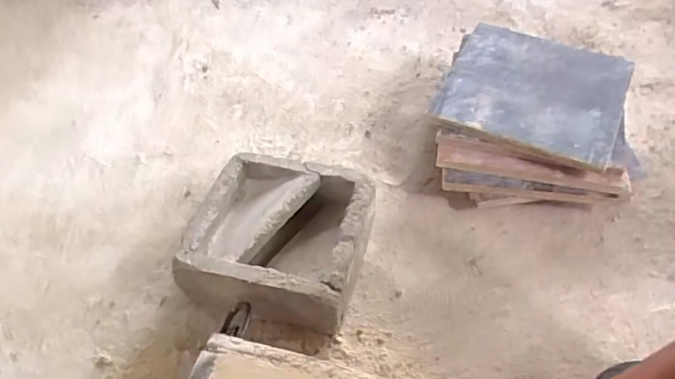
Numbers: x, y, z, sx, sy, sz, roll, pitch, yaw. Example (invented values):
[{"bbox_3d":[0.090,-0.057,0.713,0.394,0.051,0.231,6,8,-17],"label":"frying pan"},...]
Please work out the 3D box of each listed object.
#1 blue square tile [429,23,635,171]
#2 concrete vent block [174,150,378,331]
[{"bbox_3d":[0.293,-0.156,0.823,0.244,0.012,0.247,17,52,19],"label":"blue square tile"},{"bbox_3d":[-0.071,0.072,0.705,0.202,0.100,0.208,13,53,10],"label":"concrete vent block"}]

